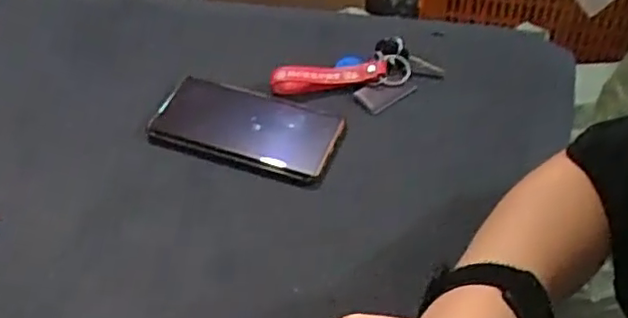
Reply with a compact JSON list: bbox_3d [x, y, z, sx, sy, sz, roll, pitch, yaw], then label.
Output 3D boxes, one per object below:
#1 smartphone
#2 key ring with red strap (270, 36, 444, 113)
[{"bbox_3d":[-0.061,-0.028,0.554,0.164,0.008,0.081,14,53,15],"label":"smartphone"},{"bbox_3d":[0.039,-0.074,0.577,0.149,0.023,0.057,-11,51,-5],"label":"key ring with red strap"}]

